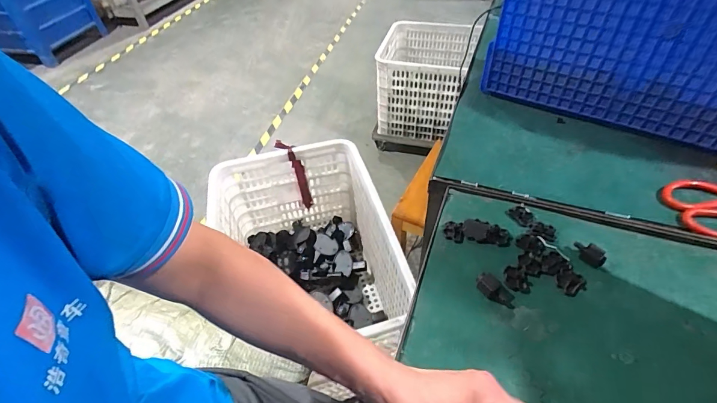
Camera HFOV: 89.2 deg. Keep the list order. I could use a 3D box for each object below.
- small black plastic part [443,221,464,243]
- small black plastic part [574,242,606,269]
[{"bbox_3d":[0.126,0.041,0.478,0.026,0.009,0.030,10,47,16],"label":"small black plastic part"},{"bbox_3d":[0.277,0.063,0.437,0.036,0.020,0.017,31,56,31],"label":"small black plastic part"}]

